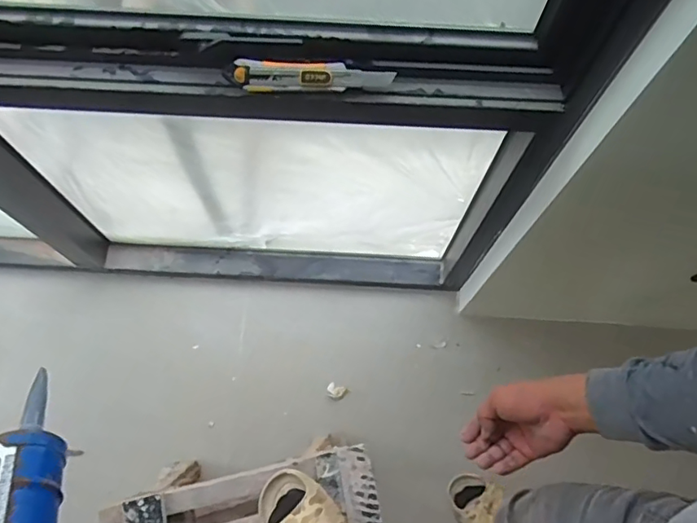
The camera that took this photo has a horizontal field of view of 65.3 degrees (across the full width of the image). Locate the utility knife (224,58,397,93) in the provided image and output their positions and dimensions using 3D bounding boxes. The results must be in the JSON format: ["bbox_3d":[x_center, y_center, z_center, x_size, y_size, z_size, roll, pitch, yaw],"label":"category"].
[{"bbox_3d":[-0.050,-0.236,0.697,0.210,0.023,0.034,1,70,-1],"label":"utility knife"}]

